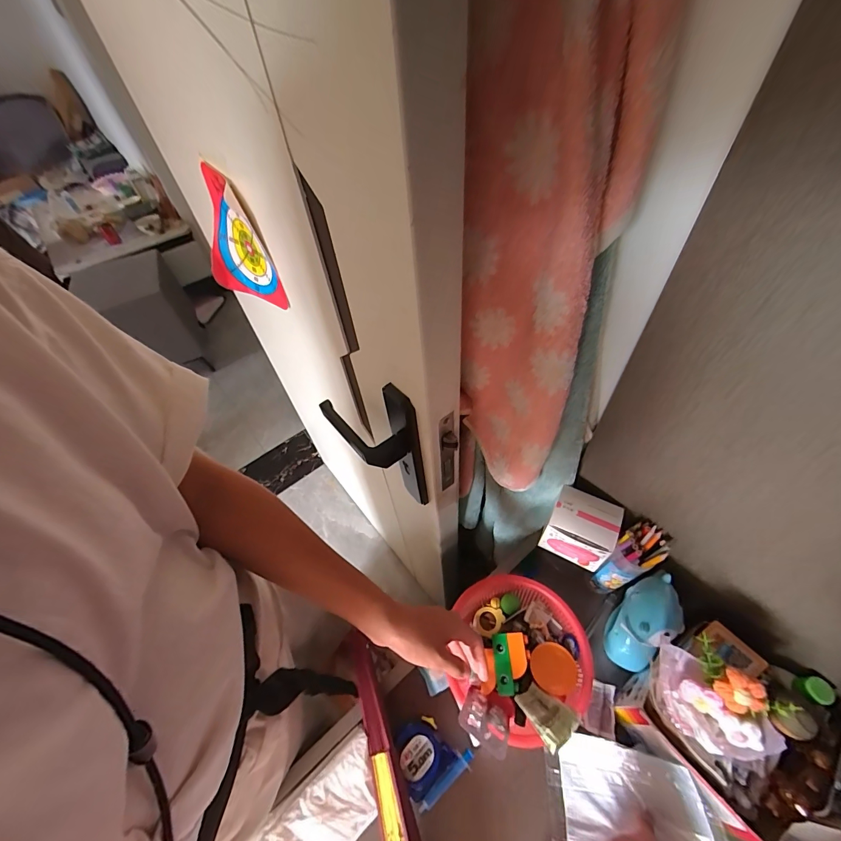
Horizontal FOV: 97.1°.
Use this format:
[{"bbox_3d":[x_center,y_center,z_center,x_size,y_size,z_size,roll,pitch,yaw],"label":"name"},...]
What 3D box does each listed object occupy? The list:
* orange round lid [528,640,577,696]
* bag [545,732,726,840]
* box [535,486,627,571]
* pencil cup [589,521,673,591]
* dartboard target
[{"bbox_3d":[0.166,0.307,0.462,0.054,0.008,0.053,-3,52,3],"label":"orange round lid"},{"bbox_3d":[0.215,0.401,0.392,0.163,0.026,0.091,-18,53,30],"label":"bag"},{"bbox_3d":[0.213,0.145,0.504,0.084,0.081,0.070,22,57,21],"label":"box"},{"bbox_3d":[0.272,0.190,0.493,0.055,0.153,0.044,-30,55,-17],"label":"pencil cup"},{"bbox_3d":[-0.271,-0.246,0.533,0.064,0.160,0.140,-34,56,-20],"label":"dartboard target"}]

